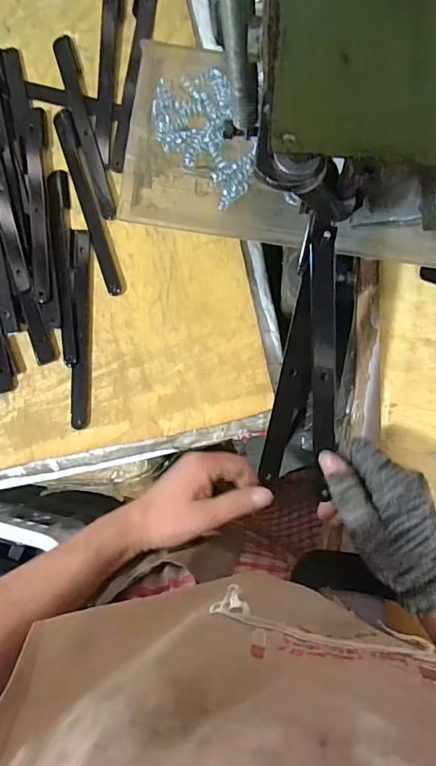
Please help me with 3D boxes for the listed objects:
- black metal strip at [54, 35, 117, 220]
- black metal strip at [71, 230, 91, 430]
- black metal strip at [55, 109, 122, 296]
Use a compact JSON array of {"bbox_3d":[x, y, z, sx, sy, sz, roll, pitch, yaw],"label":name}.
[{"bbox_3d":[-0.148,-0.287,0.545,0.023,0.004,0.214,-16,85,7],"label":"black metal strip"},{"bbox_3d":[-0.151,-0.061,0.533,0.019,0.005,0.216,0,86,-4],"label":"black metal strip"},{"bbox_3d":[-0.144,-0.201,0.536,0.018,0.004,0.214,-18,84,7],"label":"black metal strip"}]

